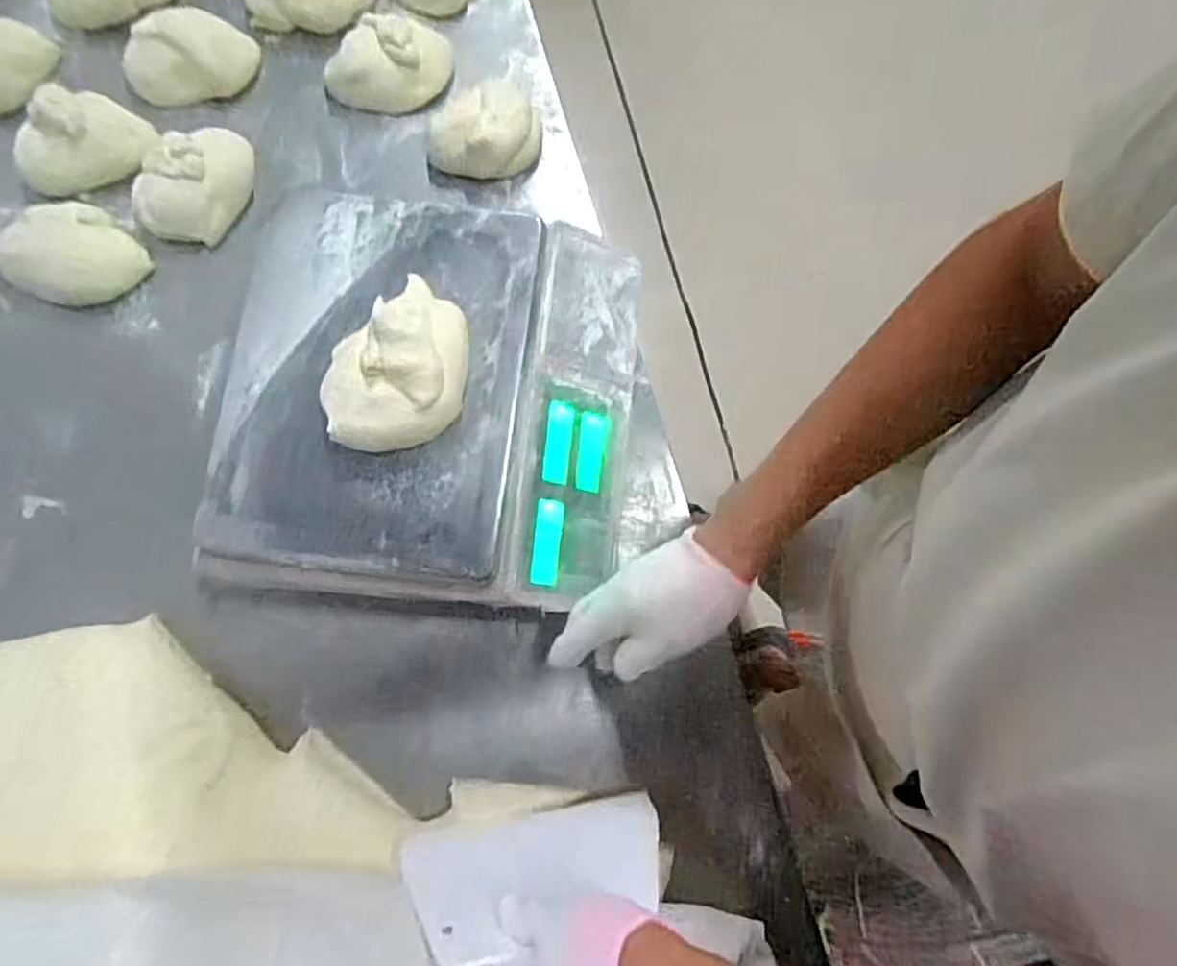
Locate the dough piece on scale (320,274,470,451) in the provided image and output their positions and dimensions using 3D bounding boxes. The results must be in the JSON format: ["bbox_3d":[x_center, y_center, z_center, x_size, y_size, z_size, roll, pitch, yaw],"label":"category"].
[{"bbox_3d":[-0.143,-0.093,0.507,0.102,0.032,0.129,-1,75,-1],"label":"dough piece on scale"}]

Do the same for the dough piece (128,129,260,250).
[{"bbox_3d":[-0.380,-0.291,0.654,0.120,0.040,0.100,-44,80,-11],"label":"dough piece"}]

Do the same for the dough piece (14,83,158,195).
[{"bbox_3d":[-0.495,-0.336,0.662,0.129,0.046,0.085,-20,76,-6],"label":"dough piece"}]

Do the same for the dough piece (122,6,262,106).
[{"bbox_3d":[-0.401,-0.428,0.681,0.122,0.035,0.082,5,75,1],"label":"dough piece"}]

